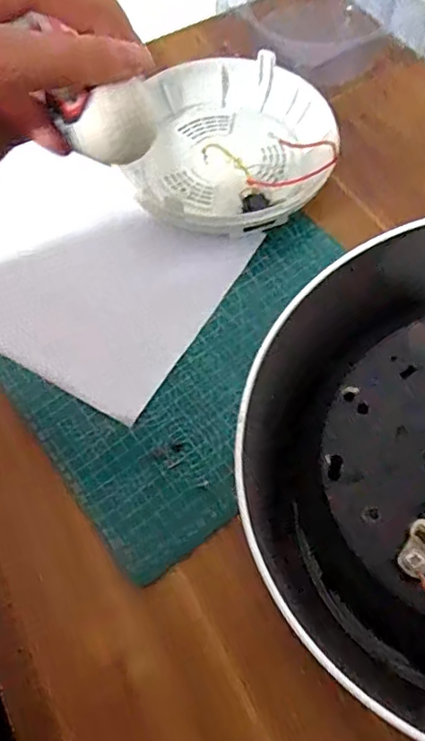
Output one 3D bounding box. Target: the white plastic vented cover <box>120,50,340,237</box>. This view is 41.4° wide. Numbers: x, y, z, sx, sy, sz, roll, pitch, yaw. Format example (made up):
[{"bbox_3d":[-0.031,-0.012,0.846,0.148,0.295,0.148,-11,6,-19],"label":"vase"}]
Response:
[{"bbox_3d":[0.013,-0.211,0.523,0.196,0.042,0.202,-22,64,-9],"label":"white plastic vented cover"}]

